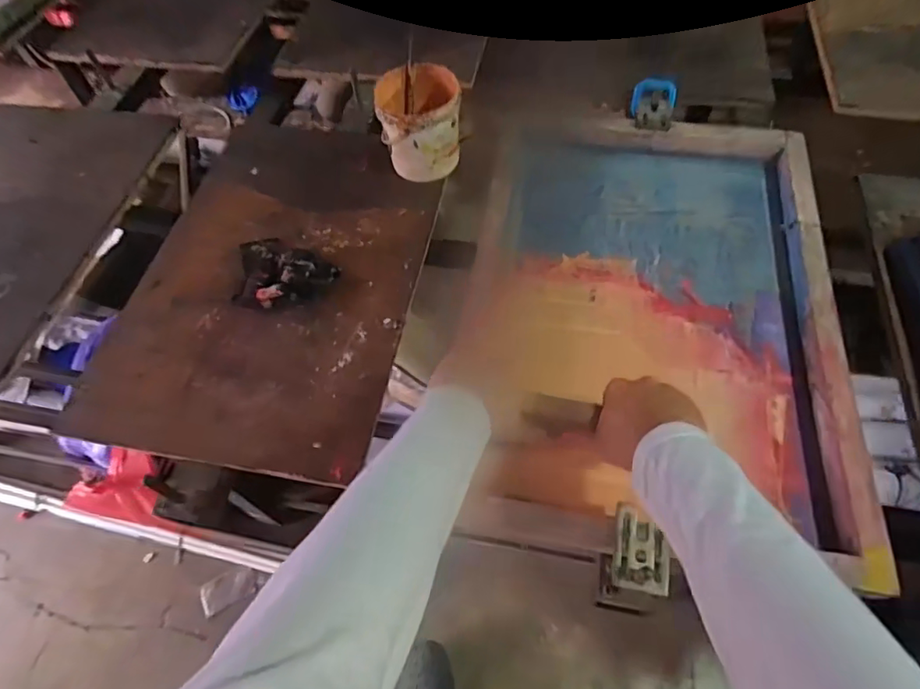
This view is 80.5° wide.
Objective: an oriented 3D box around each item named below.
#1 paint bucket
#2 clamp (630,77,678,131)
[{"bbox_3d":[-0.061,-0.333,0.842,0.122,0.122,0.130,-11,59,-5],"label":"paint bucket"},{"bbox_3d":[0.319,-0.395,0.899,0.068,0.039,0.114,13,59,9],"label":"clamp"}]

